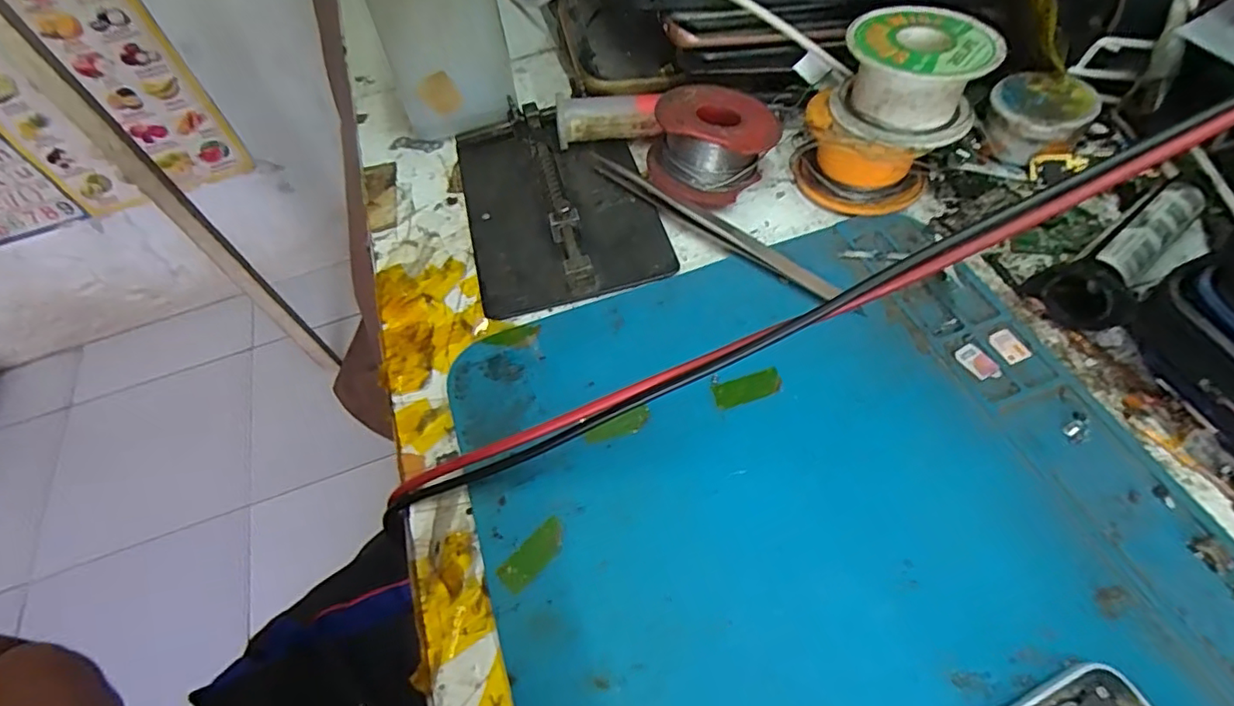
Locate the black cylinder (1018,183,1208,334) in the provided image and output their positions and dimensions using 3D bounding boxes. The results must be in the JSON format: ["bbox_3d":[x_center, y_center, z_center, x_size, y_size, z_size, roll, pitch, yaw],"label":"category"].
[{"bbox_3d":[0.181,-0.036,0.211,0.073,0.022,0.027,-36,60,-17],"label":"black cylinder"}]

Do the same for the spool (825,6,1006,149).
[{"bbox_3d":[0.112,-0.104,0.226,0.051,0.033,0.051,-3,56,4],"label":"spool"}]

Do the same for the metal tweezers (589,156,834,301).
[{"bbox_3d":[0.036,-0.055,0.247,0.120,0.013,0.010,34,66,25],"label":"metal tweezers"}]

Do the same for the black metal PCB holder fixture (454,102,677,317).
[{"bbox_3d":[-0.027,-0.070,0.259,0.078,0.016,0.113,-14,55,-5],"label":"black metal PCB holder fixture"}]

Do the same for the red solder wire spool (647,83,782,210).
[{"bbox_3d":[0.043,-0.090,0.253,0.046,0.034,0.047,-3,56,4],"label":"red solder wire spool"}]

